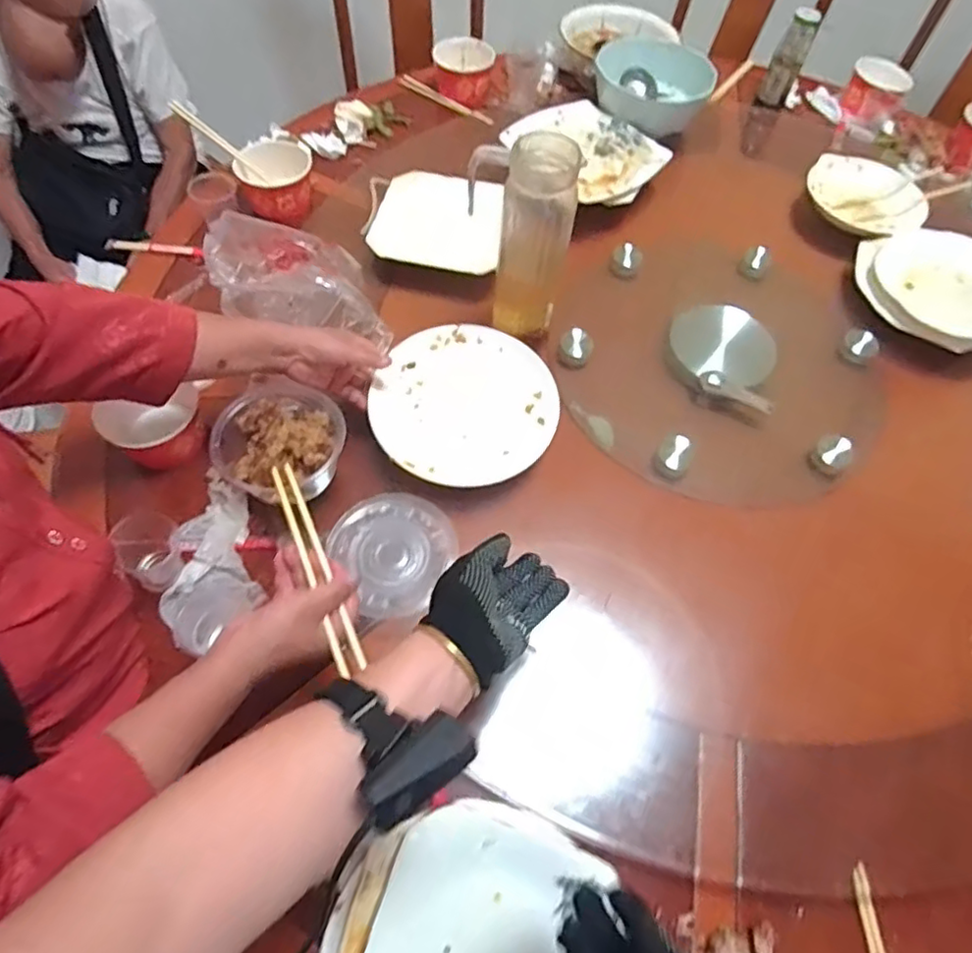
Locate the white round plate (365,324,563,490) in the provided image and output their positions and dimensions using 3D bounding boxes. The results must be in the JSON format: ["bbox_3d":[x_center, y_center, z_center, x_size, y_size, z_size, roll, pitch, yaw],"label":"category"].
[{"bbox_3d":[-0.023,-0.089,0.760,0.212,0.022,0.215,11,61,4],"label":"white round plate"}]

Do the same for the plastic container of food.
[{"bbox_3d":[-0.222,-0.040,0.688,0.130,0.054,0.114,16,60,4],"label":"plastic container of food"}]

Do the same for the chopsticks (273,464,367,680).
[{"bbox_3d":[-0.152,0.076,0.559,0.022,0.023,0.209,-21,64,-14],"label":"chopsticks"}]

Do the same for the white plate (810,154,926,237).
[{"bbox_3d":[0.623,-0.456,1.043,0.193,0.045,0.193,1,61,-2],"label":"white plate"}]

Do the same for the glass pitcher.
[{"bbox_3d":[0.039,-0.280,0.776,0.120,0.255,0.087,10,60,0],"label":"glass pitcher"}]

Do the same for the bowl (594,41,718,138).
[{"bbox_3d":[0.294,-0.694,1.114,0.202,0.079,0.210,1,61,-2],"label":"bowl"}]

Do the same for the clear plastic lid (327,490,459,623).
[{"bbox_3d":[-0.096,0.080,0.679,0.123,0.018,0.134,1,61,-2],"label":"clear plastic lid"}]

